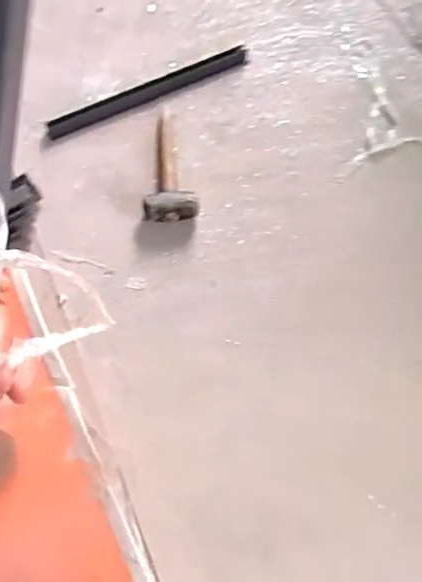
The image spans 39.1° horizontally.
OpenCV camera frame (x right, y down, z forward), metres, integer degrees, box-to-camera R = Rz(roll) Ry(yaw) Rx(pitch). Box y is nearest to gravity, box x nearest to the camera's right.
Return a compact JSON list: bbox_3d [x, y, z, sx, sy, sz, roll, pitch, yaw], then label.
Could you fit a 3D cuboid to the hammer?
[{"bbox_3d":[-0.062,-0.238,1.131,0.102,0.043,0.248,5,68,4],"label":"hammer"}]

